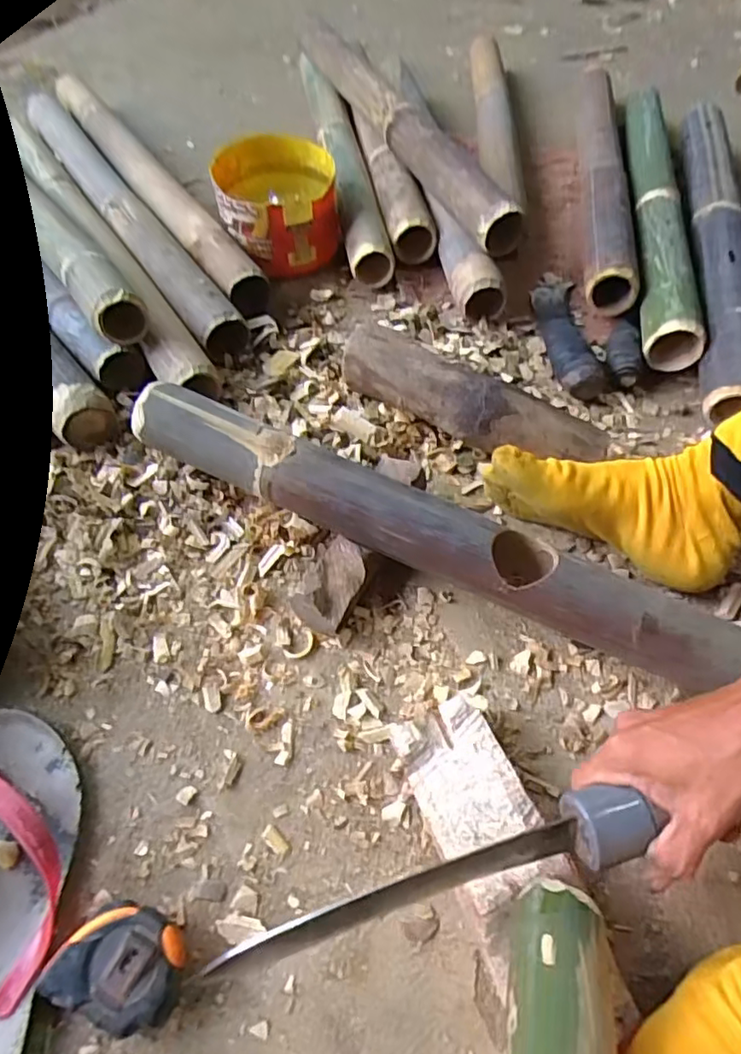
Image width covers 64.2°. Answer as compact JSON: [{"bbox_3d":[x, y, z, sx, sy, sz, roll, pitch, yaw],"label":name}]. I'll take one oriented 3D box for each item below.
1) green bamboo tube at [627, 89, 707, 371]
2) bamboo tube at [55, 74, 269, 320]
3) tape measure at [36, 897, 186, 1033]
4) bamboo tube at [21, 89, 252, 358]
[{"bbox_3d":[0.379,-0.430,0.796,0.064,0.070,0.585,10,57,5],"label":"green bamboo tube"},{"bbox_3d":[-0.312,-0.484,0.822,0.056,0.047,0.666,-29,62,-19],"label":"bamboo tube"},{"bbox_3d":[-0.144,0.258,0.350,0.071,0.035,0.054,19,58,10],"label":"tape measure"},{"bbox_3d":[-0.341,-0.439,0.787,0.062,0.046,0.680,-29,62,-19],"label":"bamboo tube"}]

